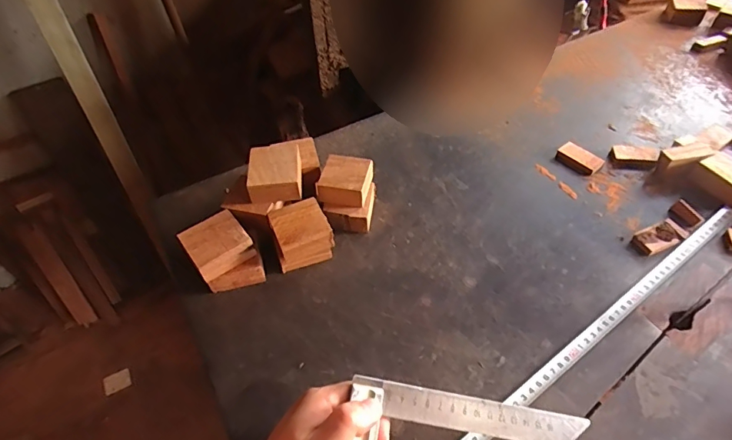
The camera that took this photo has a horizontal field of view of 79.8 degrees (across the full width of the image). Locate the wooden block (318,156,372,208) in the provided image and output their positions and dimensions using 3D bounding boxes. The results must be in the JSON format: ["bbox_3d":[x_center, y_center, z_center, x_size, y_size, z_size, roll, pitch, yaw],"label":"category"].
[{"bbox_3d":[-0.024,-0.047,0.520,0.054,0.025,0.059,9,50,9],"label":"wooden block"}]

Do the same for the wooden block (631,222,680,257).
[{"bbox_3d":[0.328,0.022,0.495,0.053,0.009,0.028,-19,51,-14],"label":"wooden block"}]

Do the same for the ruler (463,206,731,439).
[{"bbox_3d":[0.231,0.106,0.433,0.476,0.004,0.016,-30,57,-22],"label":"ruler"}]

